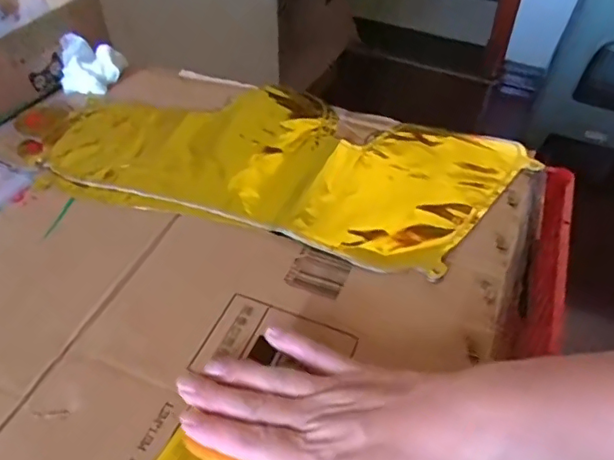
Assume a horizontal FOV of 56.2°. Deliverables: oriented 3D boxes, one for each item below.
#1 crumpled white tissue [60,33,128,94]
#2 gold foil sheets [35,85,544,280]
[{"bbox_3d":[-0.213,-0.166,0.570,0.052,0.041,0.046,4,46,4],"label":"crumpled white tissue"},{"bbox_3d":[-0.023,-0.071,0.495,0.386,0.014,0.197,13,47,12],"label":"gold foil sheets"}]

